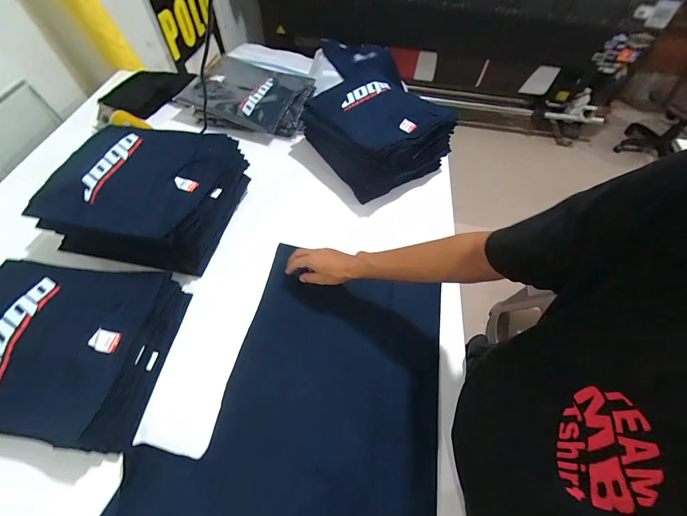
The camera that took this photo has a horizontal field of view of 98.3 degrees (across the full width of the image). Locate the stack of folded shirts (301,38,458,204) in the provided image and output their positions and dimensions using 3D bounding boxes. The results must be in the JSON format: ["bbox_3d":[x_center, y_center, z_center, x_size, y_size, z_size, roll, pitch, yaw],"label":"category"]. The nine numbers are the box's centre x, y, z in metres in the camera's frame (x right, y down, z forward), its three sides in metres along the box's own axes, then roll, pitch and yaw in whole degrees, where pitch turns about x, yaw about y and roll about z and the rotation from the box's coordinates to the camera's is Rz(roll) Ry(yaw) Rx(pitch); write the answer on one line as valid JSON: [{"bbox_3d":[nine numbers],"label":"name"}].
[{"bbox_3d":[0.100,-0.363,0.862,0.296,0.172,0.310,-27,63,-19],"label":"stack of folded shirts"}]

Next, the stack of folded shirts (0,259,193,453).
[{"bbox_3d":[-0.532,0.155,0.543,0.374,0.086,0.307,5,58,0],"label":"stack of folded shirts"}]

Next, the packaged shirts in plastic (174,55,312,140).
[{"bbox_3d":[-0.311,-0.543,0.994,0.413,0.090,0.329,10,58,3],"label":"packaged shirts in plastic"}]

